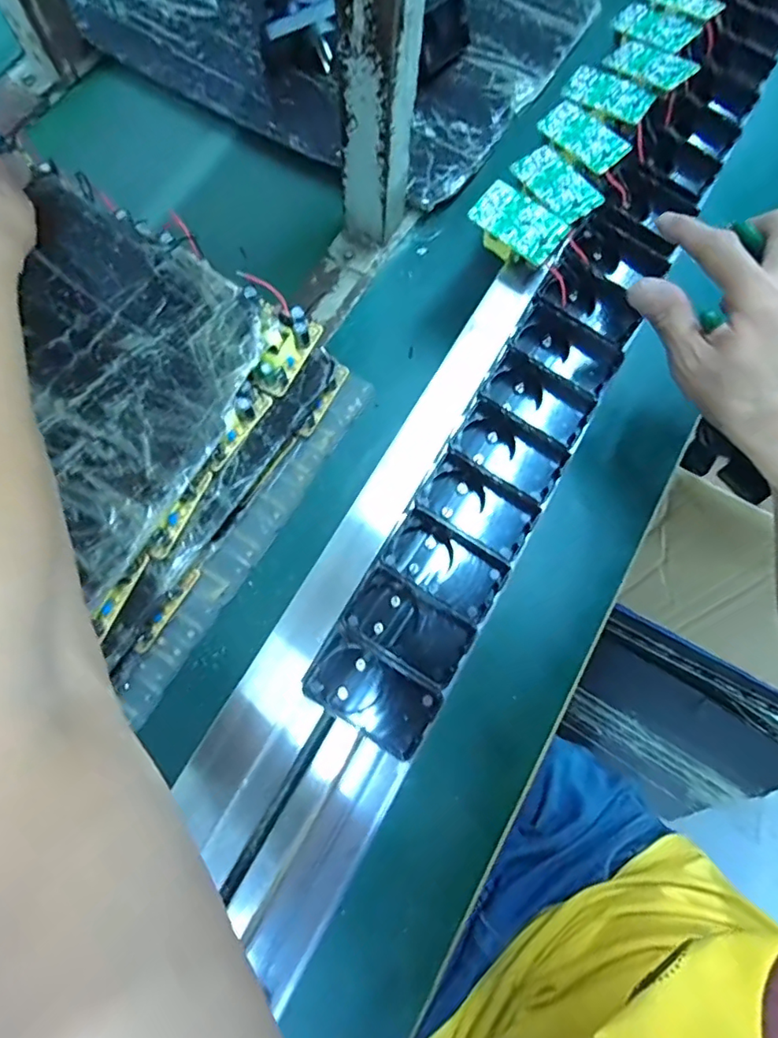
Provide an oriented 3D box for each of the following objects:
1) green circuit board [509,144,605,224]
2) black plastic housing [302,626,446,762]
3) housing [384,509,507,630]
[{"bbox_3d":[0.121,-0.240,0.383,0.040,0.004,0.065,-33,75,-9],"label":"green circuit board"},{"bbox_3d":[-0.010,0.101,0.312,0.074,0.014,0.041,32,76,7],"label":"black plastic housing"},{"bbox_3d":[0.034,0.028,0.329,0.070,0.015,0.041,36,77,8],"label":"housing"}]

